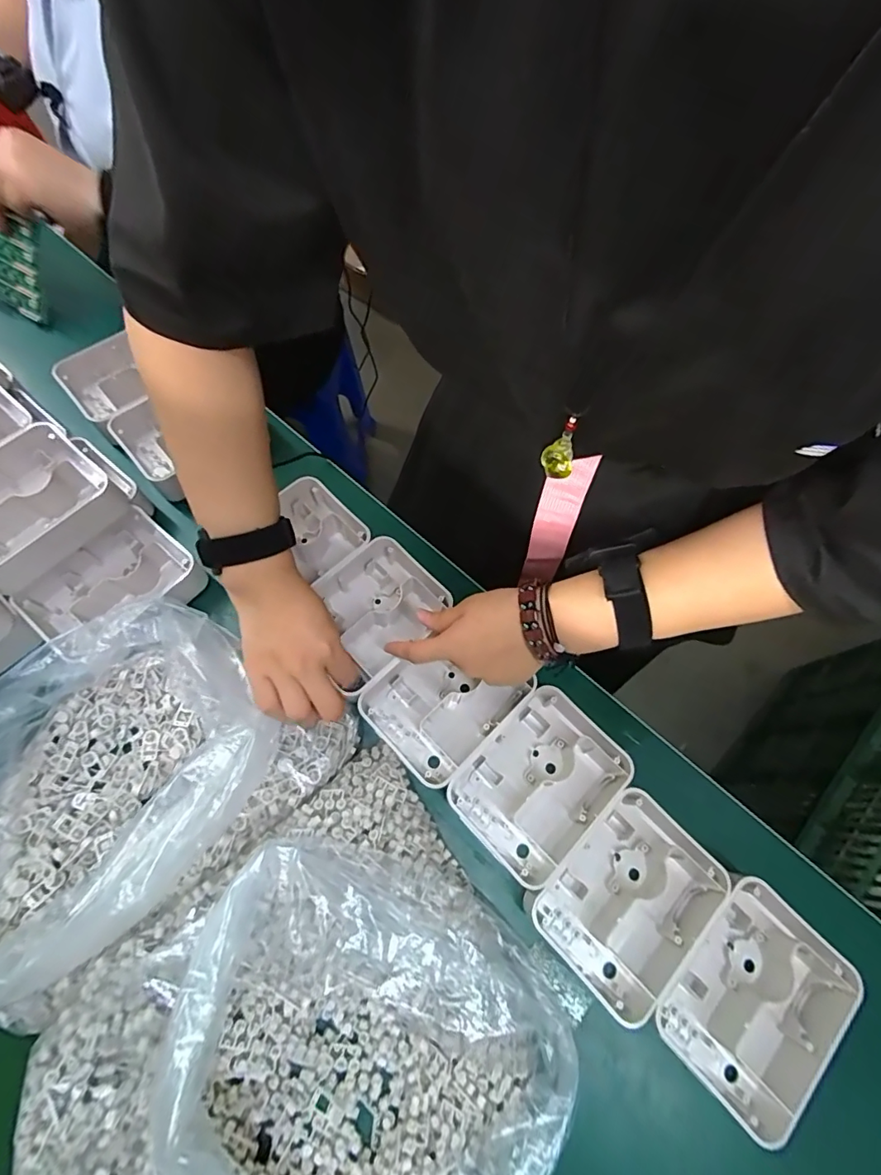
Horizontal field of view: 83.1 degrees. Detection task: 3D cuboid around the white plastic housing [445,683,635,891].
[{"bbox_3d":[0.078,0.156,0.403,0.101,0.041,0.127,42,73,13],"label":"white plastic housing"}]

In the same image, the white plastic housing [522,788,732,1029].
[{"bbox_3d":[0.139,0.230,0.377,0.101,0.042,0.132,42,73,13],"label":"white plastic housing"}]

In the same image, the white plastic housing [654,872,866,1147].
[{"bbox_3d":[0.217,0.285,0.354,0.097,0.041,0.131,43,73,13],"label":"white plastic housing"}]

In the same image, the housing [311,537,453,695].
[{"bbox_3d":[-0.058,0.016,0.451,0.116,0.047,0.107,-41,76,-16],"label":"housing"}]

